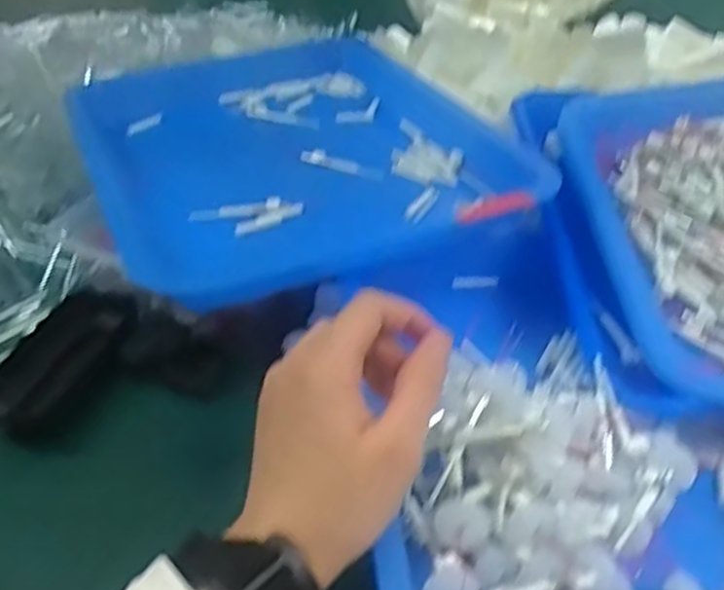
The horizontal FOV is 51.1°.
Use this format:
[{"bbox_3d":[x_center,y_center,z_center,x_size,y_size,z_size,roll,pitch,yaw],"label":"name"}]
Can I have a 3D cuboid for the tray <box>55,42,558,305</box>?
[{"bbox_3d":[-0.057,-0.113,0.553,0.293,0.040,0.332,-22,41,-21],"label":"tray"}]

